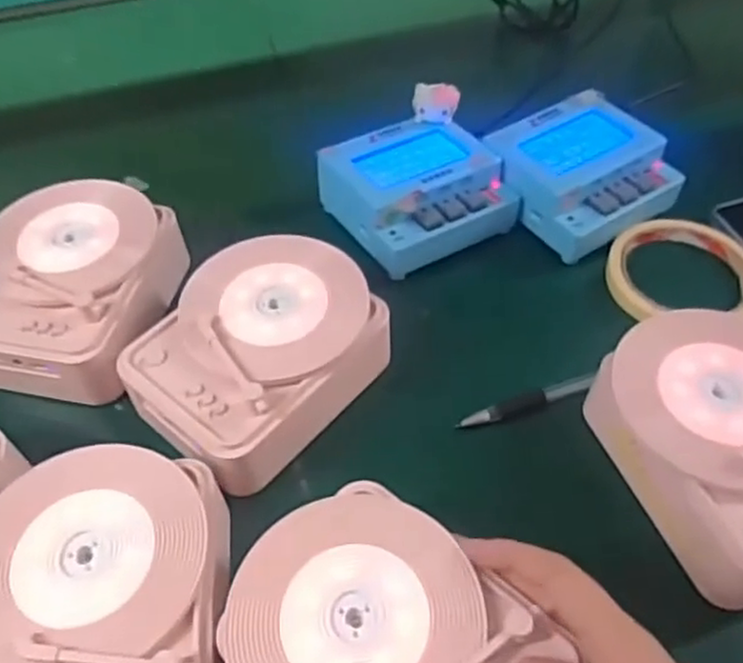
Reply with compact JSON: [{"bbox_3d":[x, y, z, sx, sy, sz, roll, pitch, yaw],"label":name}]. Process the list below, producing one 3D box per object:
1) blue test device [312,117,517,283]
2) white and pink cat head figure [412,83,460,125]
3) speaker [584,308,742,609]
[{"bbox_3d":[0.032,-0.096,0.465,0.105,0.042,0.100,-27,55,-19],"label":"blue test device"},{"bbox_3d":[0.044,-0.156,0.480,0.031,0.026,0.016,4,51,5],"label":"white and pink cat head figure"},{"bbox_3d":[0.177,0.053,0.341,0.102,0.043,0.135,-18,52,-13],"label":"speaker"}]

